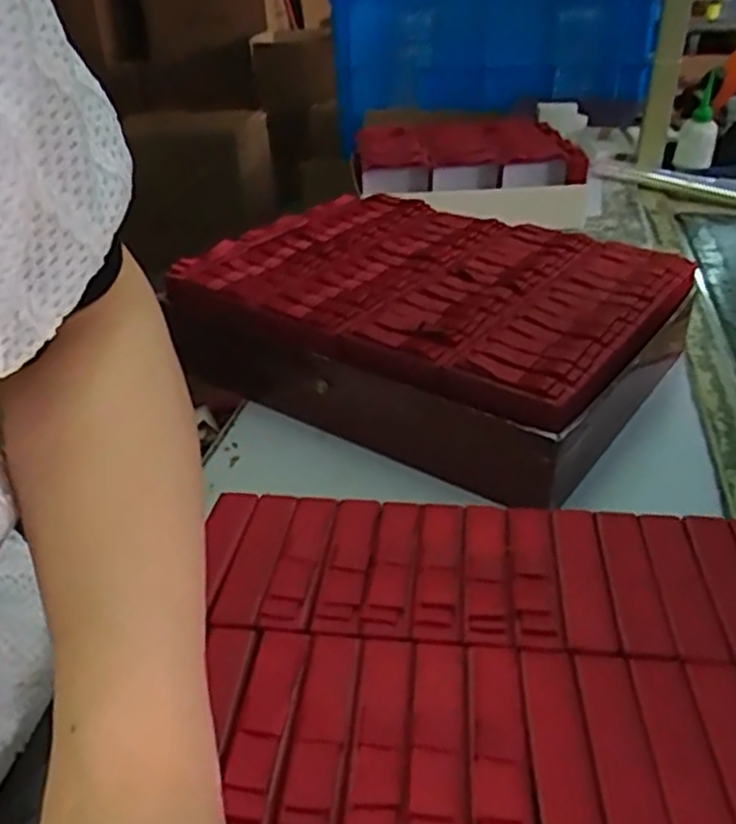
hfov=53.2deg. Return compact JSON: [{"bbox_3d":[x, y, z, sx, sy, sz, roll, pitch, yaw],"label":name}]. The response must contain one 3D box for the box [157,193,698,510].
[{"bbox_3d":[0.056,-0.085,0.671,0.387,0.108,0.291,22,40,31],"label":"box"}]

